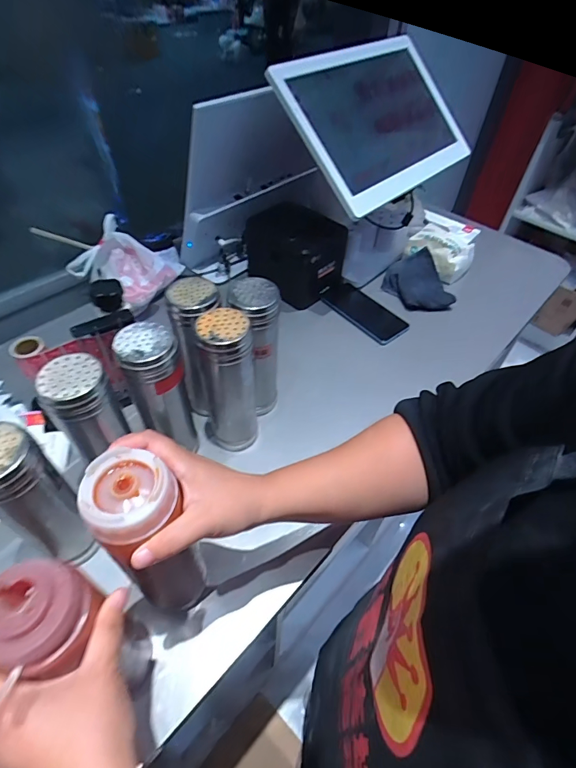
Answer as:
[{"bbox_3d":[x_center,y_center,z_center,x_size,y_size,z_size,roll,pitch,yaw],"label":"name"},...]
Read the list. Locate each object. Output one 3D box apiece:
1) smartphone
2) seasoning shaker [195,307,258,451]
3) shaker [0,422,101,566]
[{"bbox_3d":[0.144,-0.136,0.770,0.089,0.007,0.161,-30,57,-26],"label":"smartphone"},{"bbox_3d":[-0.074,0.005,0.514,0.066,0.201,0.059,-5,50,-8],"label":"seasoning shaker"},{"bbox_3d":[-0.243,0.114,0.398,0.060,0.180,0.058,36,56,24],"label":"shaker"}]

